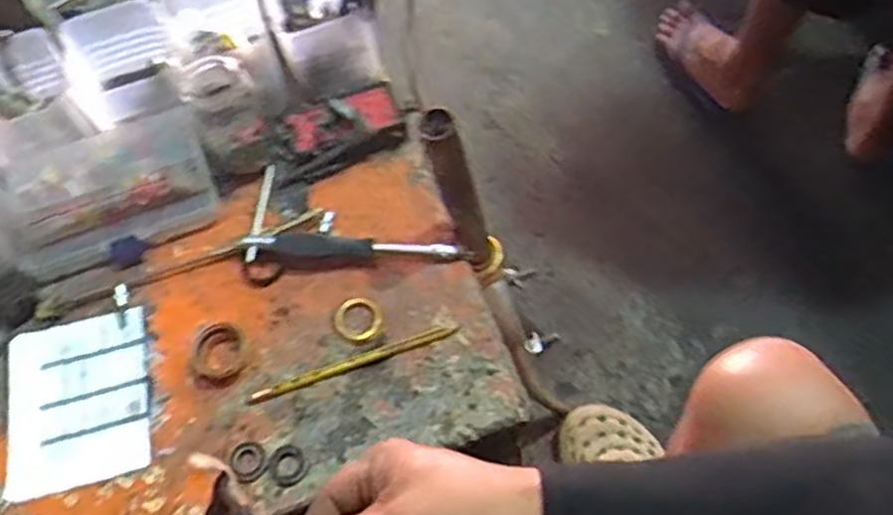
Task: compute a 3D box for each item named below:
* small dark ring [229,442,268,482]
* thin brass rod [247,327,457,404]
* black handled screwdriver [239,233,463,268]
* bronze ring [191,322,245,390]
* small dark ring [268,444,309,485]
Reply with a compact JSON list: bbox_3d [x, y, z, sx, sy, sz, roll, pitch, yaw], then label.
[{"bbox_3d":[-0.149,0.152,0.584,0.030,0.008,0.028,-1,60,2],"label":"small dark ring"},{"bbox_3d":[-0.074,0.084,0.619,0.168,0.008,0.009,-18,61,-7],"label":"thin brass rod"},{"bbox_3d":[-0.080,-0.008,0.658,0.179,0.028,0.023,-3,60,2],"label":"black handled screwdriver"},{"bbox_3d":[-0.183,0.078,0.620,0.039,0.017,0.046,-12,61,-3],"label":"bronze ring"},{"bbox_3d":[-0.119,0.155,0.583,0.028,0.004,0.030,-1,60,2],"label":"small dark ring"}]

